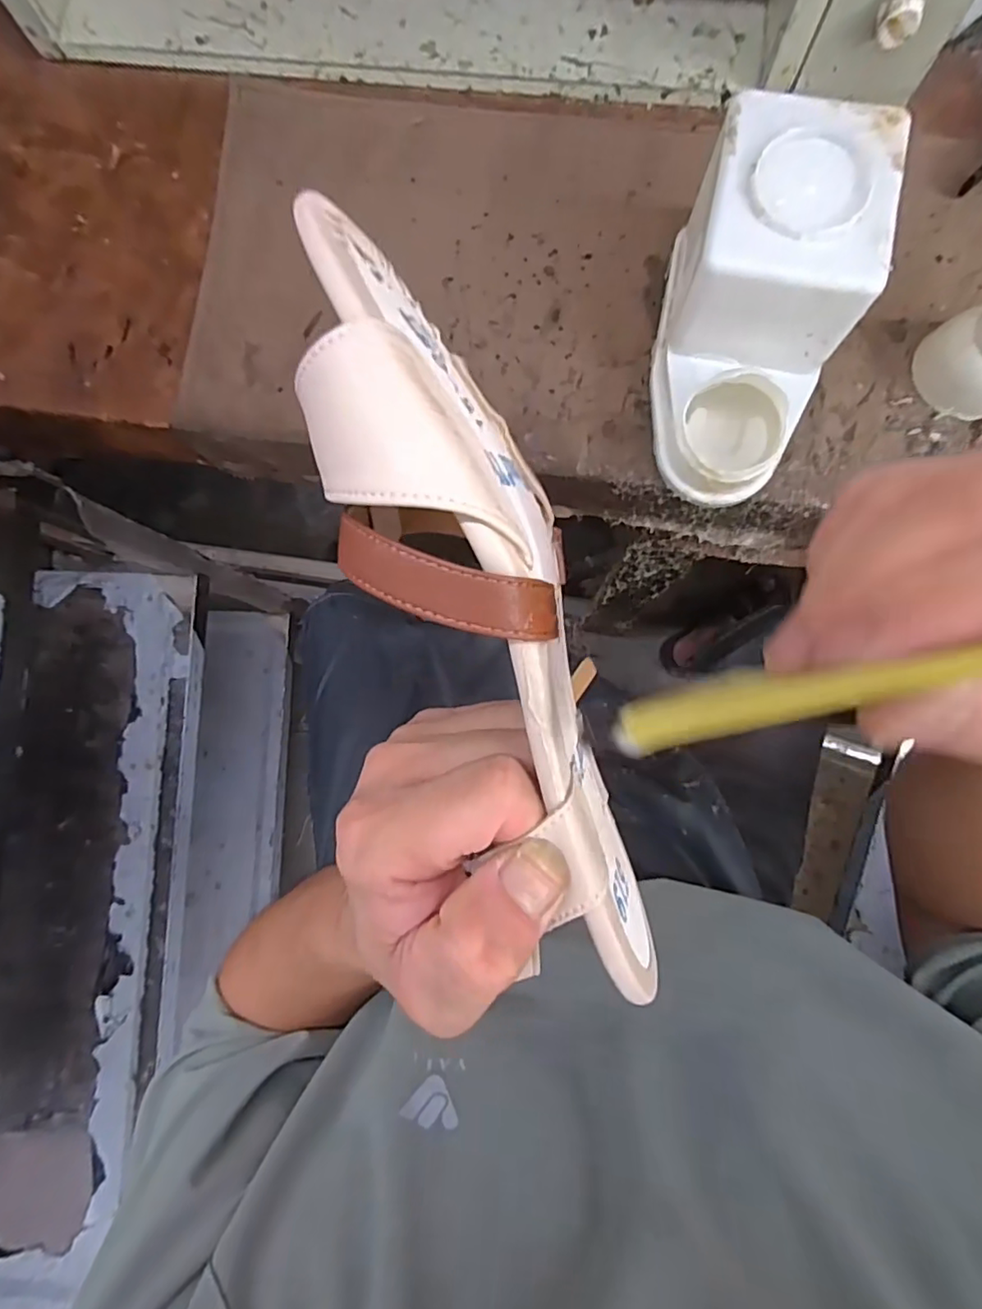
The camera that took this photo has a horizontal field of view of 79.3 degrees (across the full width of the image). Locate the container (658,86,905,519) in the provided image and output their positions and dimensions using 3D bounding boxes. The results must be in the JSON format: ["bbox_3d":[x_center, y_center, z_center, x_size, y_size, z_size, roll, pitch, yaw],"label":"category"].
[{"bbox_3d":[0.168,-0.210,0.375,0.109,0.115,0.192,7,85,3],"label":"container"}]

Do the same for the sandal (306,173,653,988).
[{"bbox_3d":[0.004,-0.004,0.156,0.051,0.063,0.216,-23,102,0],"label":"sandal"}]

